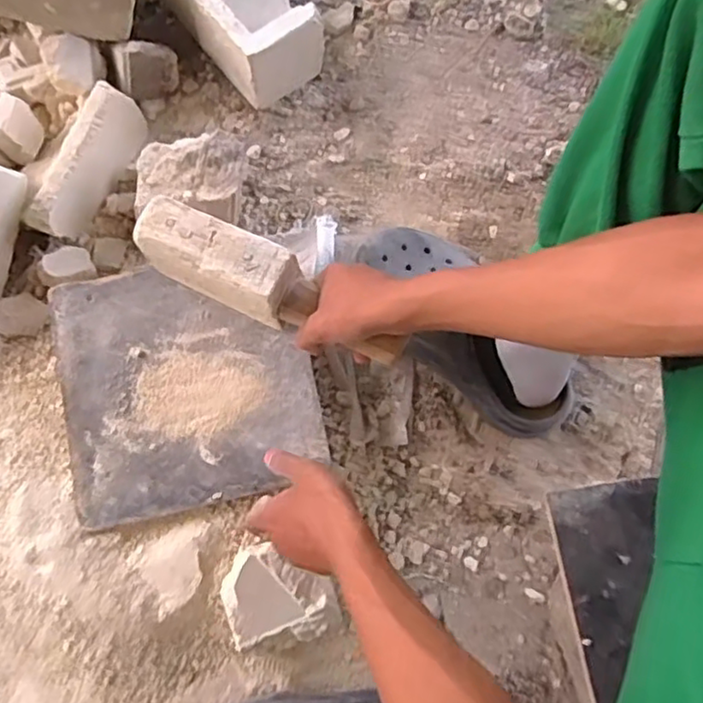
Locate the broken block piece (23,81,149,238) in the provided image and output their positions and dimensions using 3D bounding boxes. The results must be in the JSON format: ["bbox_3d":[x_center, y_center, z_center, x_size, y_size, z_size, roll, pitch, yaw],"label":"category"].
[{"bbox_3d":[-0.286,-0.200,0.715,0.042,0.080,0.174,28,79,7],"label":"broken block piece"}]

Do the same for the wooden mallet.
[{"bbox_3d":[-0.072,-0.054,0.592,0.248,0.097,0.055,27,79,-2],"label":"wooden mallet"}]

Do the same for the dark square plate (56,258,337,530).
[{"bbox_3d":[-0.160,0.028,0.643,0.241,0.015,0.237,-11,76,-3],"label":"dark square plate"}]

